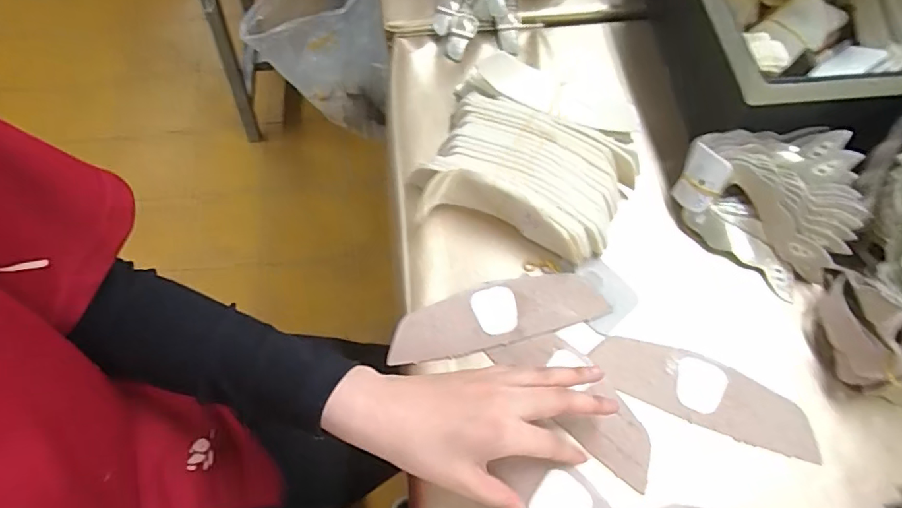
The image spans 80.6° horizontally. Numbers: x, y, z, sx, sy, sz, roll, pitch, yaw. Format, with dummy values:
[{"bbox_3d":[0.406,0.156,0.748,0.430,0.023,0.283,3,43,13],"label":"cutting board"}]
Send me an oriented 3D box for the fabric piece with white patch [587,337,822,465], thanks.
[{"bbox_3d":[0.192,0.105,0.408,0.163,0.005,0.051,22,71,12],"label":"fabric piece with white patch"}]

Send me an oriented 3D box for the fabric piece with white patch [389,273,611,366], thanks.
[{"bbox_3d":[0.036,0.049,0.438,0.174,0.007,0.053,-13,68,-2],"label":"fabric piece with white patch"}]

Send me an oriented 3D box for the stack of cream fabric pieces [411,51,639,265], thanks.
[{"bbox_3d":[0.070,-0.085,0.474,0.181,0.045,0.171,25,69,12],"label":"stack of cream fabric pieces"}]

